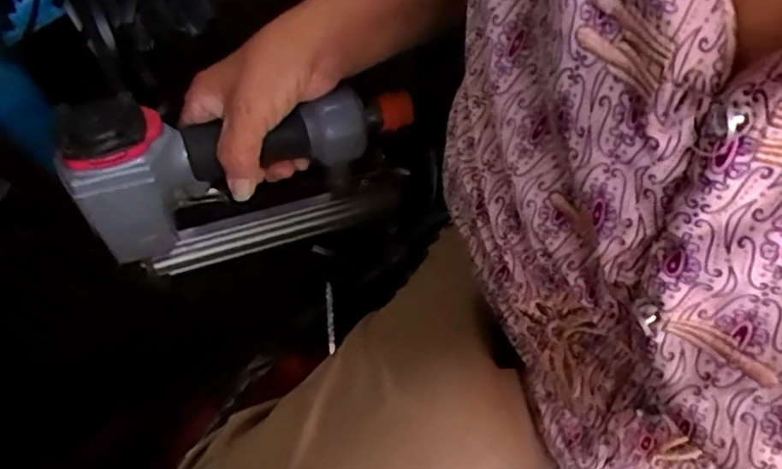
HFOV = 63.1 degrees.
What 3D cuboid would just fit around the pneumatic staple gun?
[{"bbox_3d":[-0.095,-0.050,0.461,0.220,0.163,0.052,-22,65,-9],"label":"pneumatic staple gun"}]

